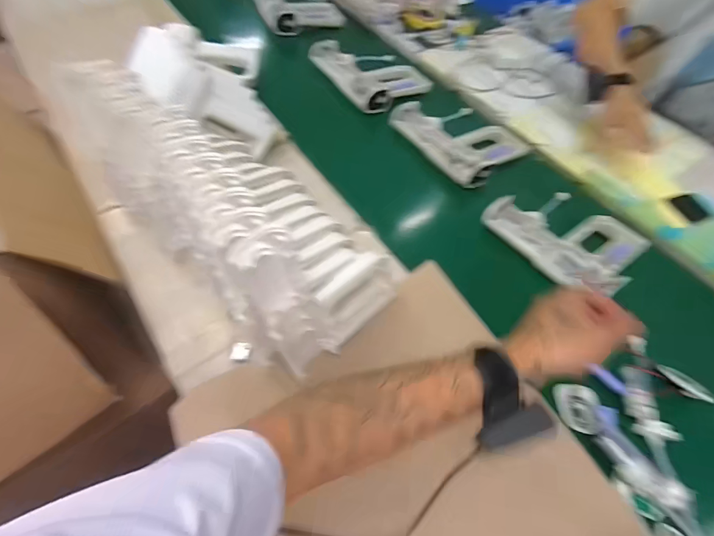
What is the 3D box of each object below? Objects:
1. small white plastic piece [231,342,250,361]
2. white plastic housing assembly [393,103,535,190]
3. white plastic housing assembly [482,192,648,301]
[{"bbox_3d":[-0.151,0.108,0.482,0.022,0.005,0.023,2,59,-4],"label":"small white plastic piece"},{"bbox_3d":[0.202,-0.265,0.713,0.184,0.035,0.230,-33,68,-22],"label":"white plastic housing assembly"},{"bbox_3d":[0.344,-0.060,0.608,0.186,0.044,0.217,-34,68,-22],"label":"white plastic housing assembly"}]

